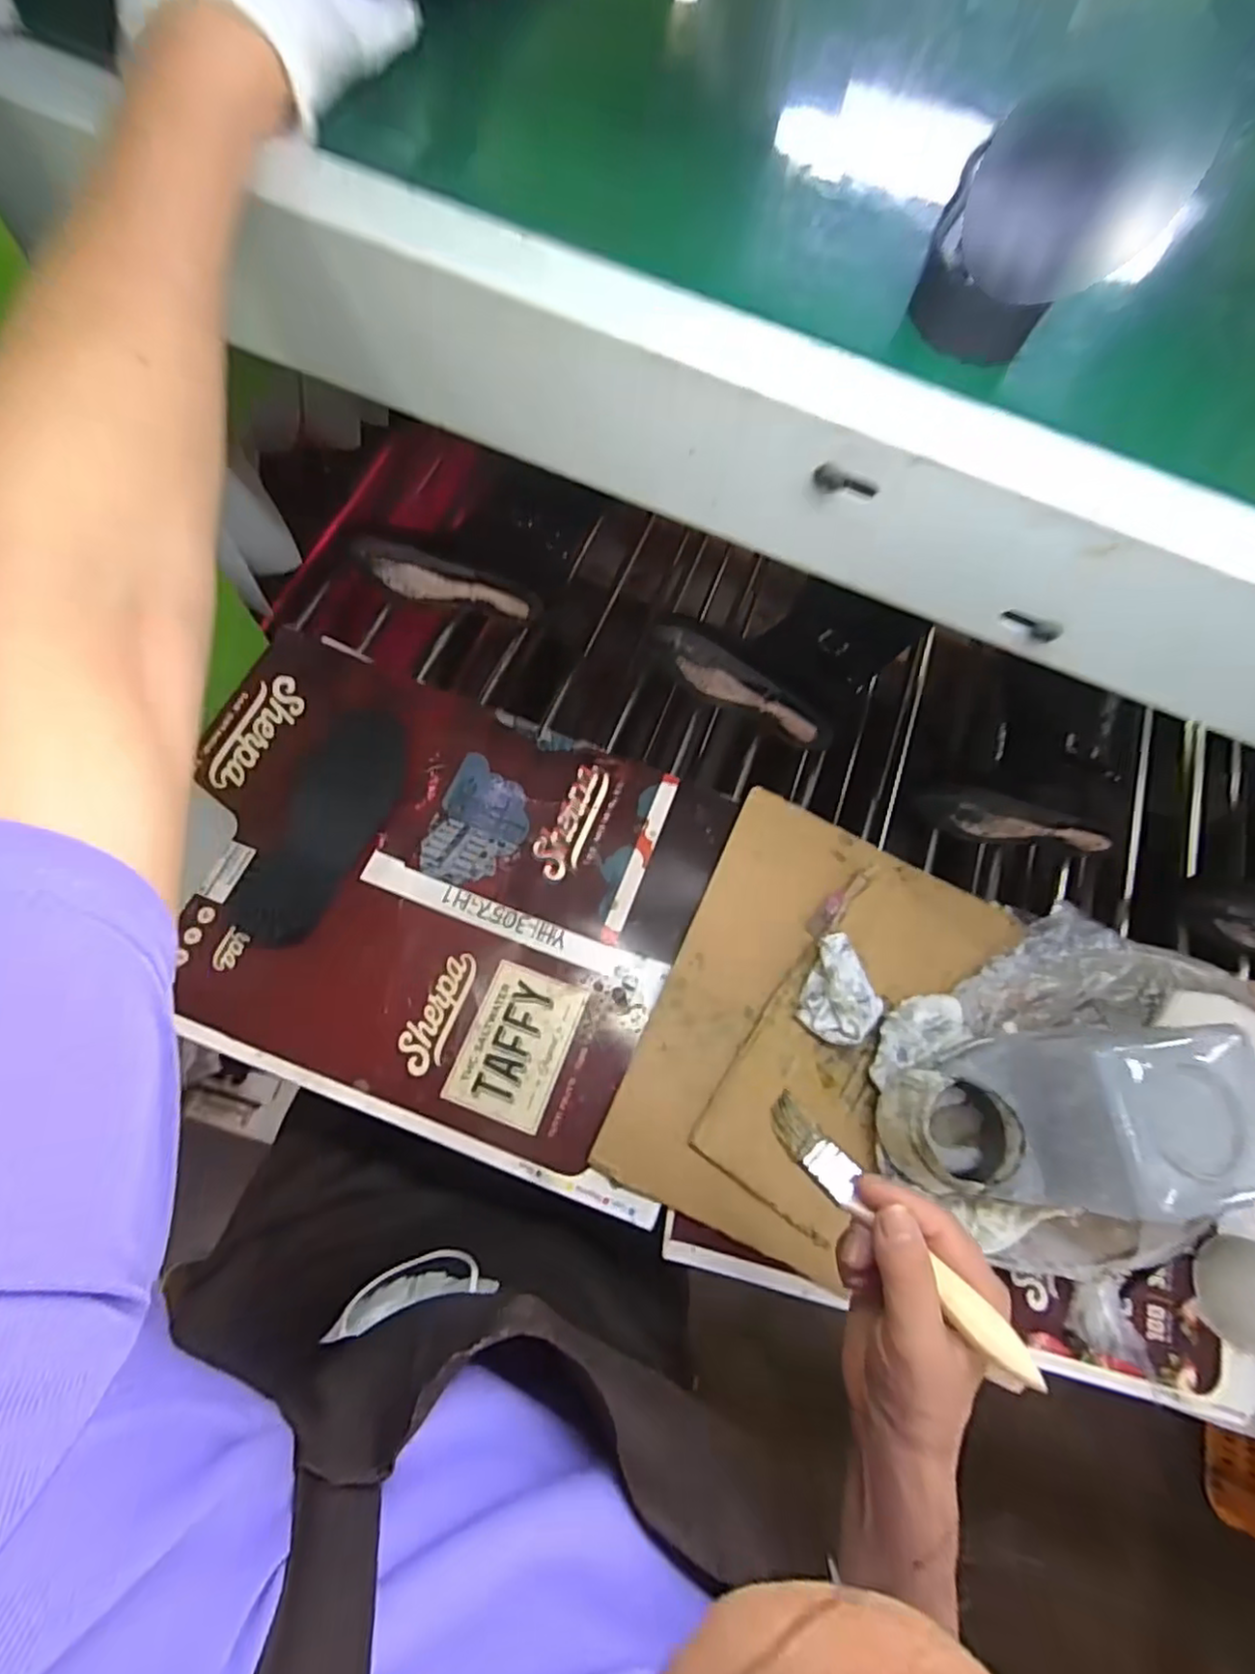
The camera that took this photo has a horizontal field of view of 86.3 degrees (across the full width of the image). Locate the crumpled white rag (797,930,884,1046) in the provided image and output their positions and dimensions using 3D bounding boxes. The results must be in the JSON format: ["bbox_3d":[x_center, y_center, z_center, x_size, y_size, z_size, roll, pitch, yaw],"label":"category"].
[{"bbox_3d":[0.161,0.113,0.492,0.056,0.029,0.076,26,70,3],"label":"crumpled white rag"}]

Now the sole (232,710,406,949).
[{"bbox_3d":[-0.239,-0.014,0.532,0.077,0.018,0.204,20,69,1],"label":"sole"}]

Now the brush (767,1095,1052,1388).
[{"bbox_3d":[0.124,0.187,0.319,0.021,0.009,0.149,-38,57,-15],"label":"brush"}]

